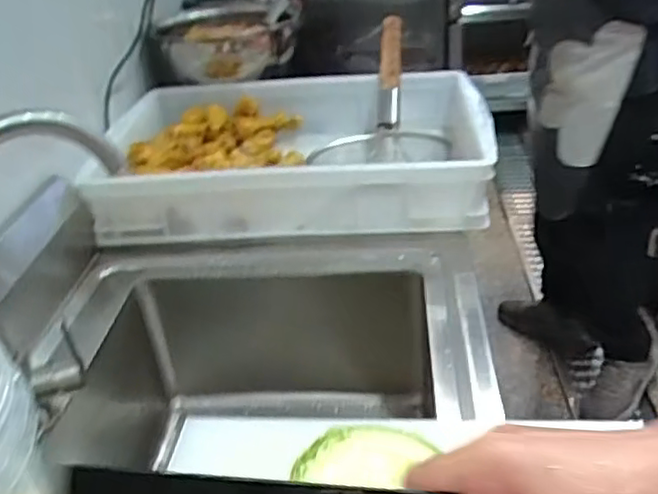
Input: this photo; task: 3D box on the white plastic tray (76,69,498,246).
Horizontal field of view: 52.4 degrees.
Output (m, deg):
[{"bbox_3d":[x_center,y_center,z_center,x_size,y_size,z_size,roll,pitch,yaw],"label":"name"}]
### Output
[{"bbox_3d":[-0.065,-0.174,1.176,0.656,0.119,0.482,-4,31,3],"label":"white plastic tray"}]

